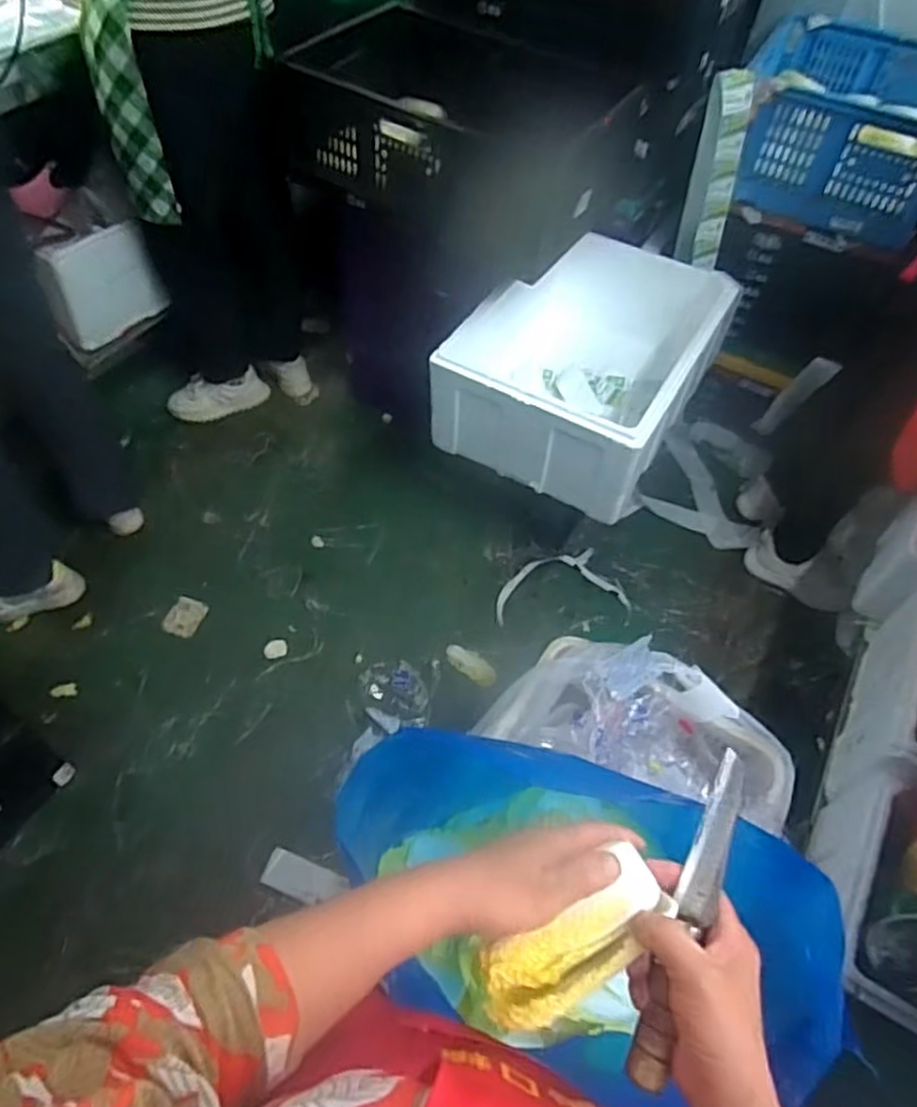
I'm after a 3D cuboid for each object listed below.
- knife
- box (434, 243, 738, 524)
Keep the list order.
[{"bbox_3d":[0.149,0.228,0.447,0.020,0.025,0.201,21,74,10],"label":"knife"},{"bbox_3d":[0.272,-0.432,1.477,0.457,0.278,0.589,28,59,14],"label":"box"}]

